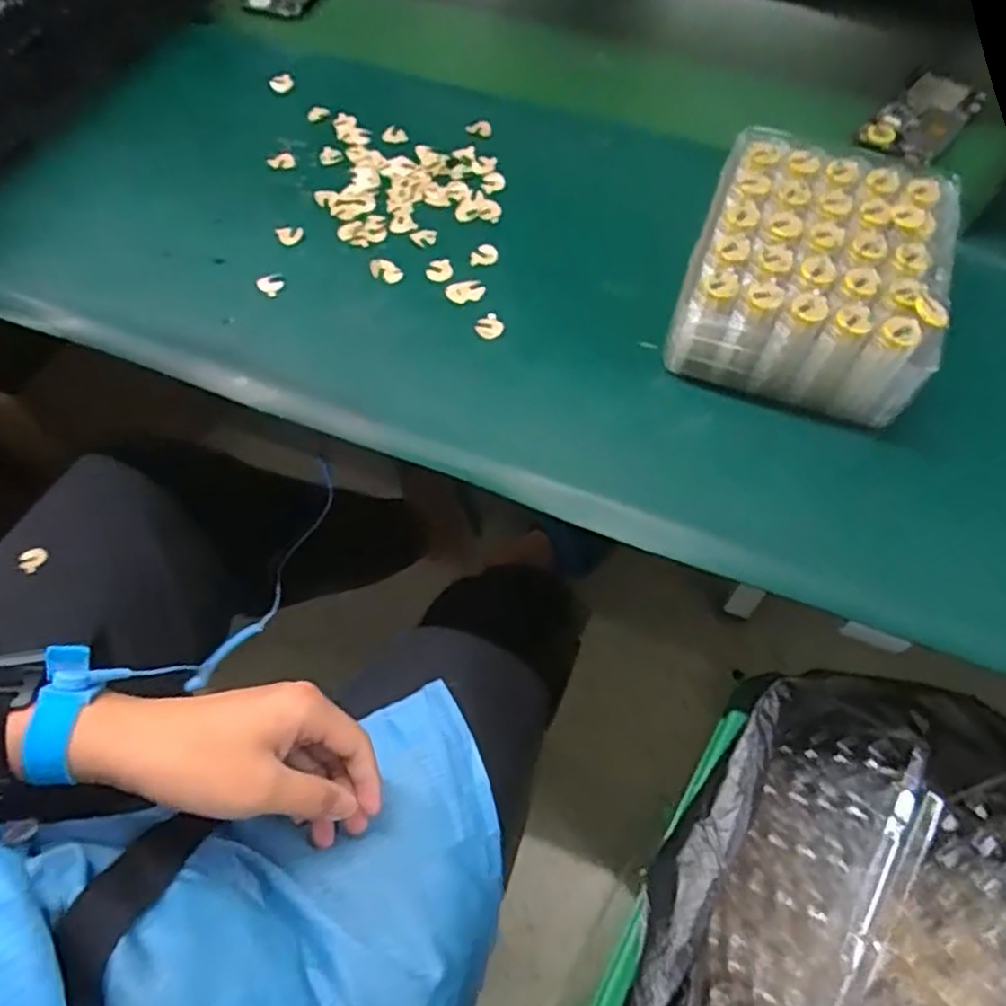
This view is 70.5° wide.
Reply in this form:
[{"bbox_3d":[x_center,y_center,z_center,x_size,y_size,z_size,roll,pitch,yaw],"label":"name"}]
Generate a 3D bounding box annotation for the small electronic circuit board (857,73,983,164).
[{"bbox_3d":[0.351,-0.321,0.597,0.056,0.016,0.111,40,68,20],"label":"small electronic circuit board"}]

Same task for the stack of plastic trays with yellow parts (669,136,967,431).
[{"bbox_3d":[0.200,-0.150,0.463,0.149,0.069,0.177,19,62,11],"label":"stack of plastic trays with yellow parts"}]

